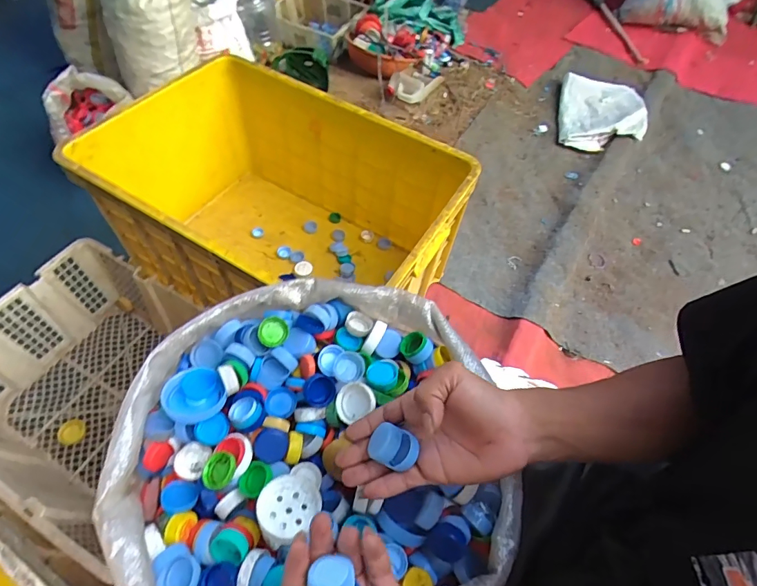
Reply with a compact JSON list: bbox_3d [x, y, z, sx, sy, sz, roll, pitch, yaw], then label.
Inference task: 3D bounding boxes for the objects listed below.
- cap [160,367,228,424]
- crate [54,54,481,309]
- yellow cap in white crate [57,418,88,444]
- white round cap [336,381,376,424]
[{"bbox_3d":[-0.183,0.105,0.427,0.054,0.026,0.054,14,47,-16],"label":"cap"},{"bbox_3d":[-0.202,-0.157,0.872,0.668,0.325,0.419,27,60,16],"label":"crate"},{"bbox_3d":[-0.535,0.242,0.752,0.044,0.006,0.043,0,57,-1],"label":"yellow cap in white crate"},{"bbox_3d":[-0.022,0.107,0.432,0.038,0.014,0.038,-1,84,14],"label":"white round cap"}]

